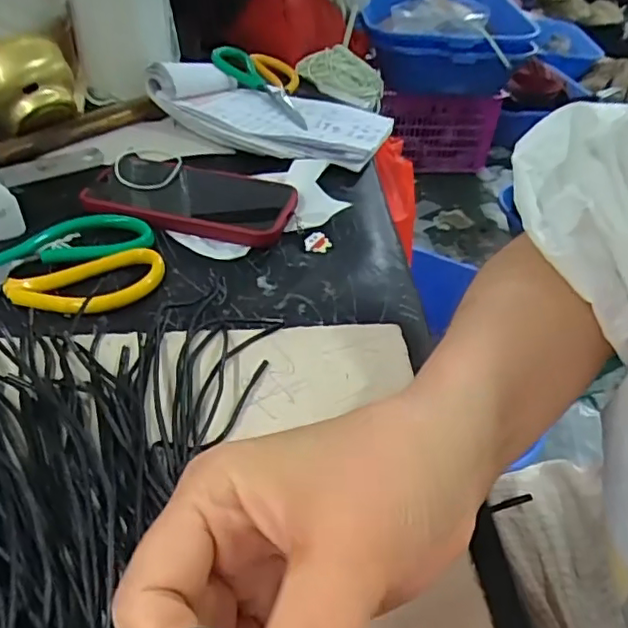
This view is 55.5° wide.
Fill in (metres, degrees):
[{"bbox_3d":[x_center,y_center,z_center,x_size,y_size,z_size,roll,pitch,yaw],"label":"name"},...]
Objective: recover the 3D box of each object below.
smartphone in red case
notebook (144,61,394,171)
[{"bbox_3d":[-0.098,-0.098,0.489,0.161,0.015,0.087,12,42,8],"label":"smartphone in red case"},{"bbox_3d":[-0.040,-0.210,0.587,0.218,0.052,0.139,13,42,9],"label":"notebook"}]

